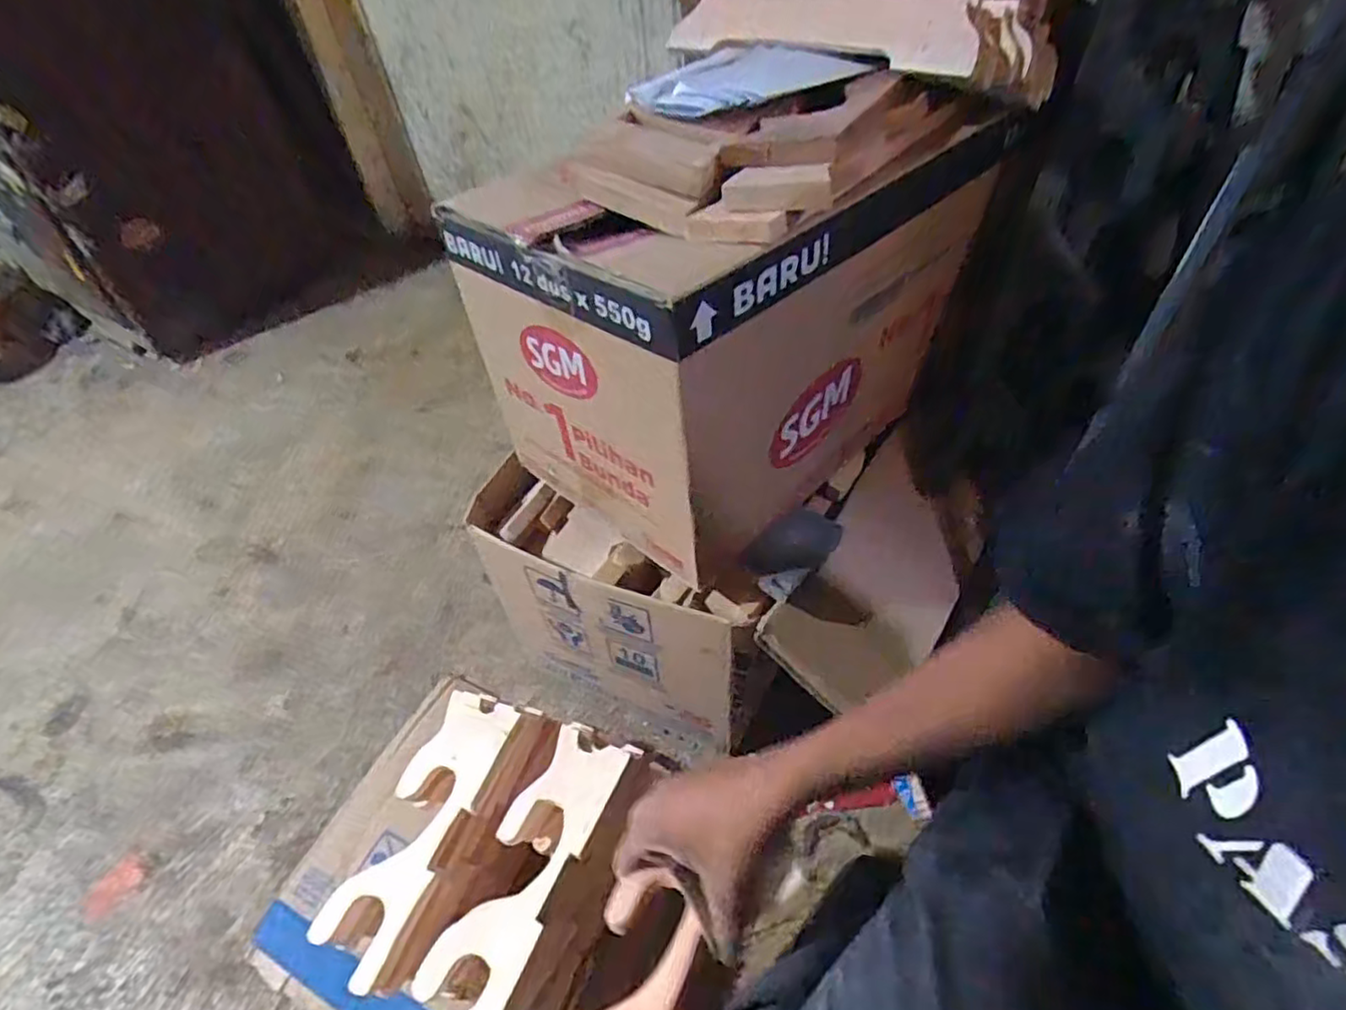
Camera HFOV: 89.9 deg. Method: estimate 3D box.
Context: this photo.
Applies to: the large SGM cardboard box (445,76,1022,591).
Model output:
[{"bbox_3d":[0.049,-0.176,0.566,0.364,0.281,0.247,-37,57,-23],"label":"large SGM cardboard box"}]

